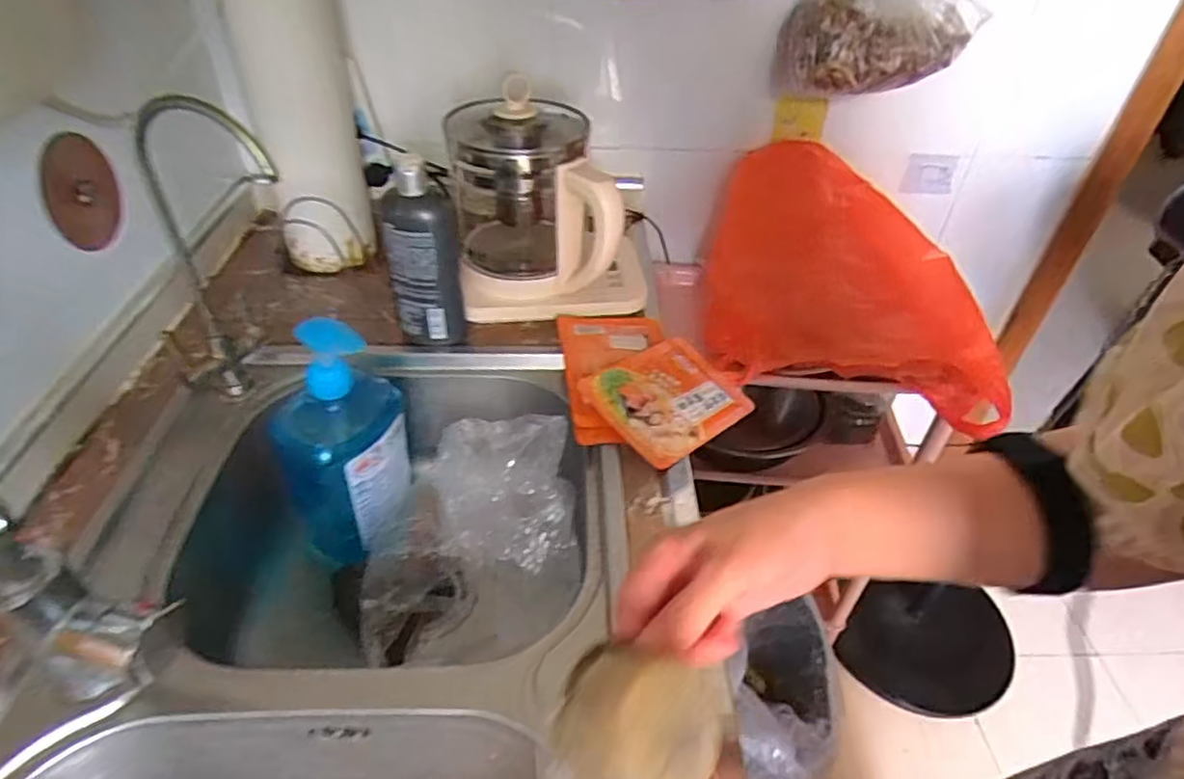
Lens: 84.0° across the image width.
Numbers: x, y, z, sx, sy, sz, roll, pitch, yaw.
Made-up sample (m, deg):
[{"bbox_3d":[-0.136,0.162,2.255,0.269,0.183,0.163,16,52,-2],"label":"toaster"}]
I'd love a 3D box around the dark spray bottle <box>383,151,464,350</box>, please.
[{"bbox_3d":[-0.171,-0.133,0.672,0.071,0.200,0.056,-9,41,-14],"label":"dark spray bottle"}]

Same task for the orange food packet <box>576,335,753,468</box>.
[{"bbox_3d":[0.082,0.006,0.674,0.178,0.012,0.124,-23,59,-39],"label":"orange food packet"}]

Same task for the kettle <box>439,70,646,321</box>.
[{"bbox_3d":[-0.051,-0.224,0.757,0.210,0.207,0.204,-1,40,-4],"label":"kettle"}]

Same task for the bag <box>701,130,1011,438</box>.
[{"bbox_3d":[0.343,-0.149,0.882,0.373,0.100,0.358,11,77,2],"label":"bag"}]

